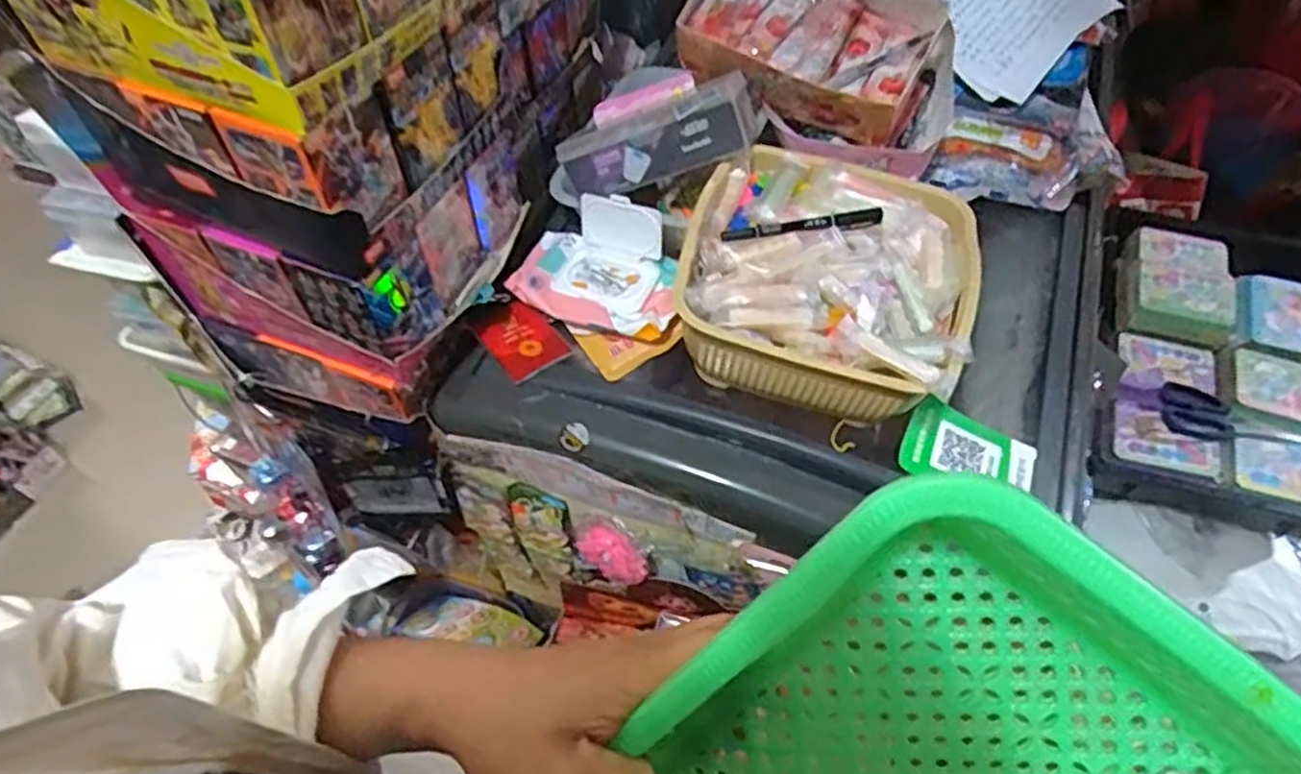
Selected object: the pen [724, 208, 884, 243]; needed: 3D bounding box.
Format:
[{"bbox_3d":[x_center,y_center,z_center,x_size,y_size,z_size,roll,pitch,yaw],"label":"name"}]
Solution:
[{"bbox_3d":[0.129,-0.134,0.637,0.137,0.013,0.015,-9,54,-1],"label":"pen"}]

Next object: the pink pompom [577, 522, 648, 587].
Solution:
[{"bbox_3d":[-0.036,0.160,0.726,0.075,0.037,0.031,34,64,25],"label":"pink pompom"}]

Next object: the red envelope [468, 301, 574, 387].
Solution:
[{"bbox_3d":[-0.121,-0.047,0.721,0.063,0.012,0.081,-32,66,-21],"label":"red envelope"}]

